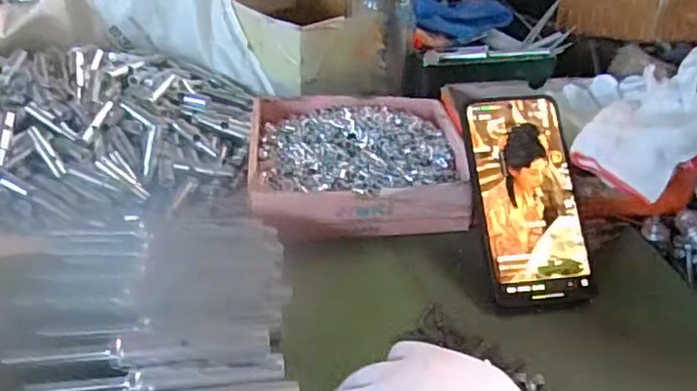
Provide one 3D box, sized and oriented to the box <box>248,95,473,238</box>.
[{"bbox_3d":[0.008,-0.028,0.516,0.173,0.038,0.156,-1,38,-5],"label":"box"}]

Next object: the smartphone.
[{"bbox_3d":[0.131,0.000,0.455,0.076,0.008,0.158,-3,73,-7],"label":"smartphone"}]

